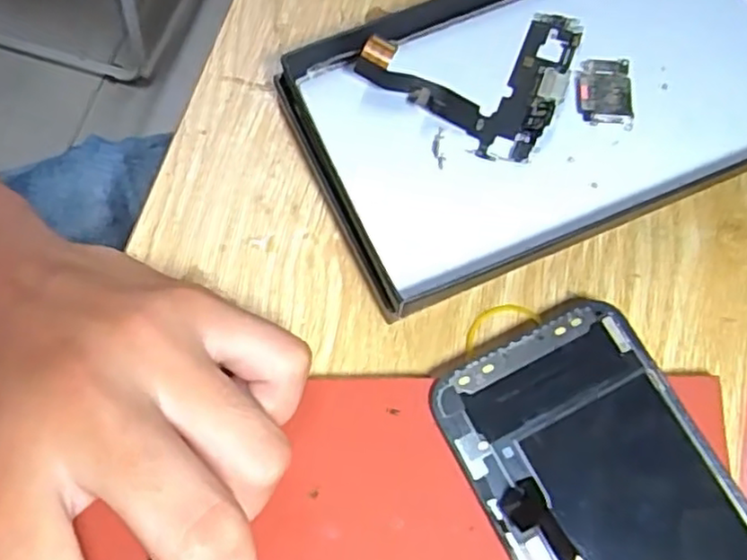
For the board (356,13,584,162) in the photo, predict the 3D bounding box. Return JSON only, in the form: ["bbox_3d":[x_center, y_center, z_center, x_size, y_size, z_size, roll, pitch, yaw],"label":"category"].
[{"bbox_3d":[0.036,-0.078,0.234,0.064,0.013,0.061,28,71,8],"label":"board"}]

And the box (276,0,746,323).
[{"bbox_3d":[0.067,-0.064,0.239,0.180,0.030,0.099,-20,71,-9],"label":"box"}]

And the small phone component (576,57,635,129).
[{"bbox_3d":[0.079,-0.064,0.232,0.018,0.005,0.025,1,70,-2],"label":"small phone component"}]

